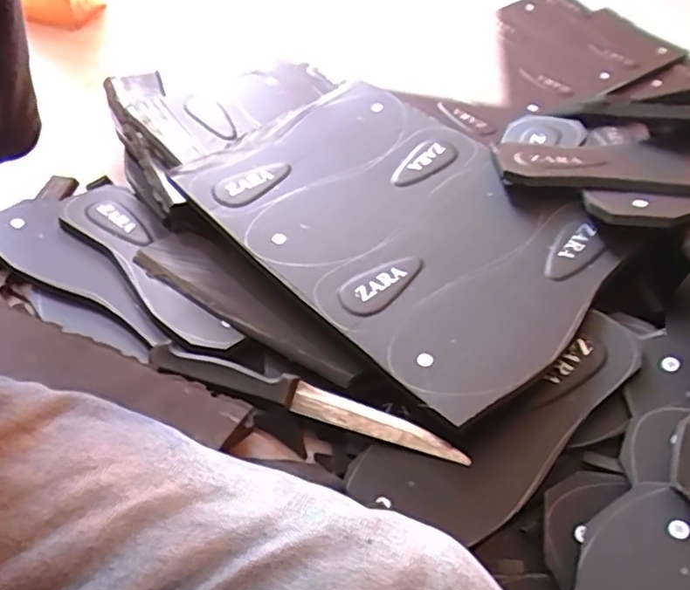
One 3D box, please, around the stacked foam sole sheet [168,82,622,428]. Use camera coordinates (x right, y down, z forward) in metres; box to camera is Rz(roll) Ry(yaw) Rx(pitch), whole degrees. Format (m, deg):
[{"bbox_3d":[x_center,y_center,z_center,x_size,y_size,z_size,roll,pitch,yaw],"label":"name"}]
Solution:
[{"bbox_3d":[0.047,-0.074,0.545,0.251,0.032,0.362,-31,57,-30],"label":"stacked foam sole sheet"}]

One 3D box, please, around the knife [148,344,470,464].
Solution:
[{"bbox_3d":[-0.033,0.080,0.474,0.251,0.012,0.025,19,46,7],"label":"knife"}]

